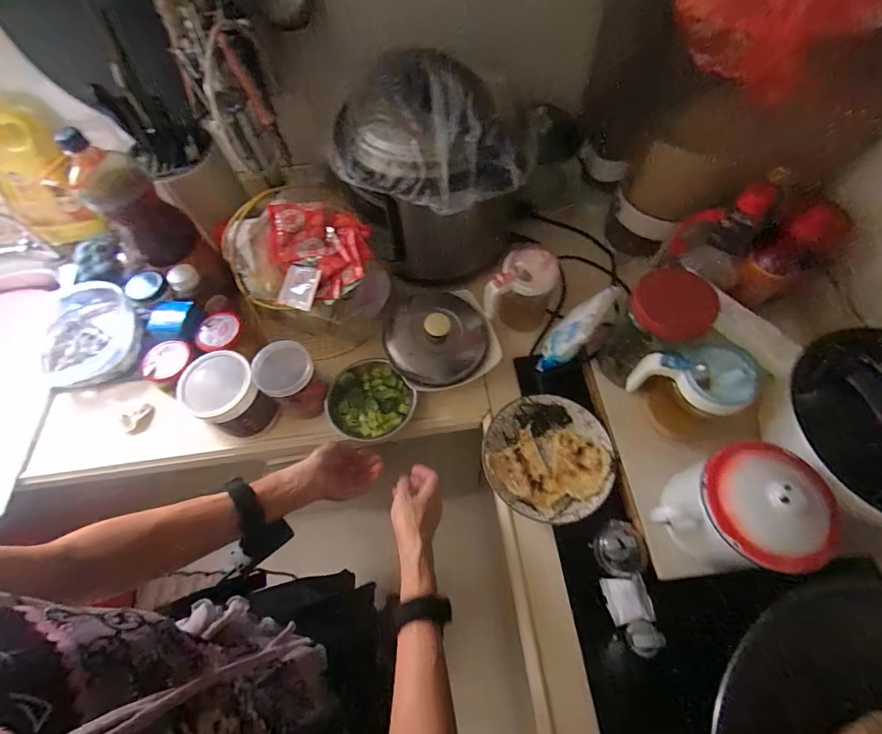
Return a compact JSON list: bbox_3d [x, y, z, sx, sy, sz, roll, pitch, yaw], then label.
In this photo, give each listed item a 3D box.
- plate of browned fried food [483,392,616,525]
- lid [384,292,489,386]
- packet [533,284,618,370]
[{"bbox_3d":[0.151,0.130,0.580,0.173,0.031,0.173,-1,63,2],"label":"plate of browned fried food"},{"bbox_3d":[-0.006,-0.052,0.639,0.160,0.064,0.159,-1,63,2],"label":"lid"},{"bbox_3d":[0.199,-0.054,0.612,0.037,0.164,0.053,-7,52,-51],"label":"packet"}]

